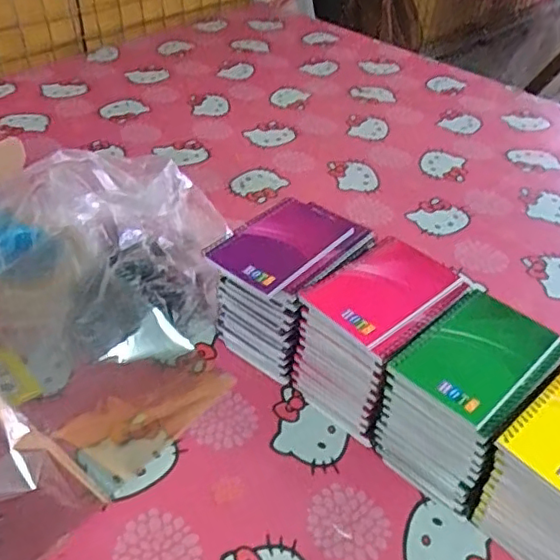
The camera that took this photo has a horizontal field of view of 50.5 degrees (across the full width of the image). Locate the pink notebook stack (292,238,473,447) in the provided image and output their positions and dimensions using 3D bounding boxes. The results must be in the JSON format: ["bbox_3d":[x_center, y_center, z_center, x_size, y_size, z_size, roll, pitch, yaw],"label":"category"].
[{"bbox_3d":[0.091,0.051,0.562,0.099,0.114,0.134,34,49,30],"label":"pink notebook stack"}]

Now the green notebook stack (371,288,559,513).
[{"bbox_3d":[0.159,0.101,0.513,0.100,0.118,0.133,34,49,30],"label":"green notebook stack"}]

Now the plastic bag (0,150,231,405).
[{"bbox_3d":[-0.198,-0.026,0.652,0.285,0.087,0.274,-14,44,-19],"label":"plastic bag"}]

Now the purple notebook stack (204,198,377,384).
[{"bbox_3d":[0.013,0.004,0.607,0.107,0.124,0.141,33,49,29],"label":"purple notebook stack"}]

